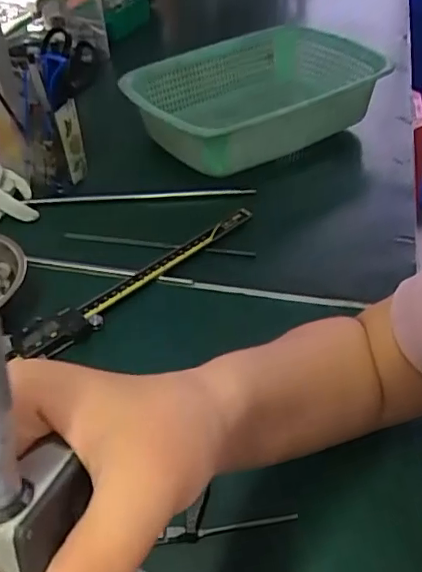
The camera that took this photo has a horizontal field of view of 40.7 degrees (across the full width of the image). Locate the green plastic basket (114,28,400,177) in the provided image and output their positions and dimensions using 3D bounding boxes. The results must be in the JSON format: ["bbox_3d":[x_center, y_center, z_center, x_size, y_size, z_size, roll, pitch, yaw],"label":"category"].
[{"bbox_3d":[0.065,-0.237,0.738,0.335,0.101,0.220,-27,47,-24],"label":"green plastic basket"}]

